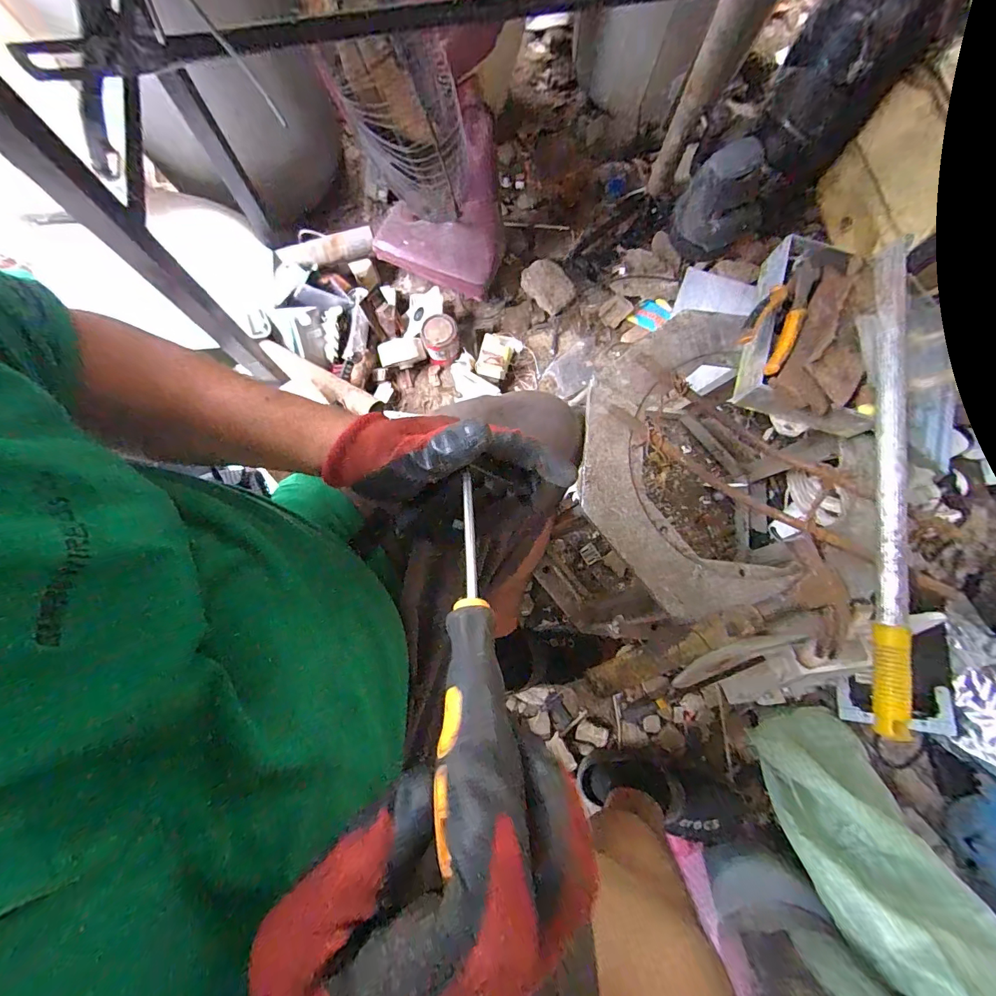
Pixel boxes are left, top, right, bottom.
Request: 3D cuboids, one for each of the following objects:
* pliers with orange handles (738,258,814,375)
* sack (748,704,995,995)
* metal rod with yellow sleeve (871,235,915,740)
[{"bbox_3d":[0.330,-0.219,0.491,0.060,0.017,0.155,40,75,-18],"label":"pliers with orange handles"},{"bbox_3d":[0.550,0.491,0.598,0.189,0.248,0.319,-16,80,-4],"label":"sack"},{"bbox_3d":[0.419,-0.030,0.449,0.032,0.023,0.524,9,79,1],"label":"metal rod with yellow sleeve"}]

